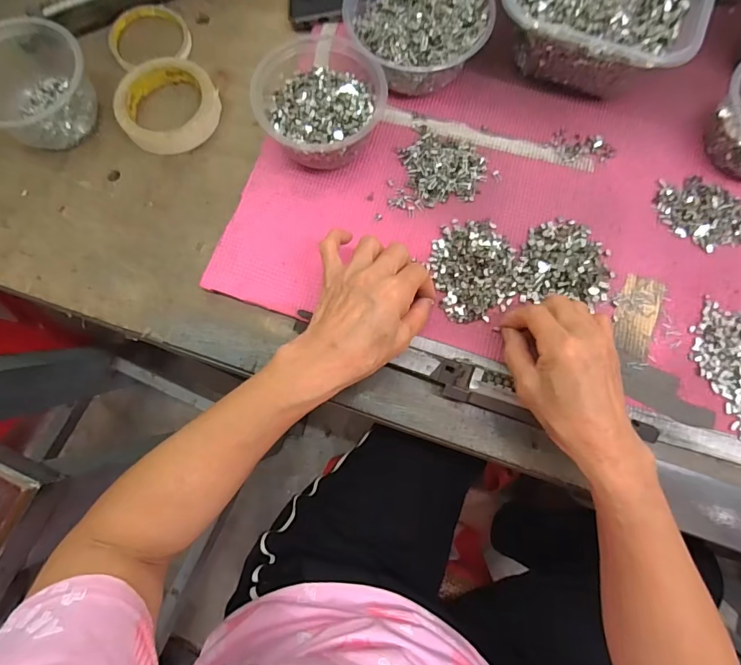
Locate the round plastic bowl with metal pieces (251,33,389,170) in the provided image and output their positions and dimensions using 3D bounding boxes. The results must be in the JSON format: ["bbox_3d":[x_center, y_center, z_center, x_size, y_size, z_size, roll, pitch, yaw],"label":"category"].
[{"bbox_3d":[-0.046,-0.205,0.400,0.110,0.063,0.108,0,77,0],"label":"round plastic bowl with metal pieces"}]

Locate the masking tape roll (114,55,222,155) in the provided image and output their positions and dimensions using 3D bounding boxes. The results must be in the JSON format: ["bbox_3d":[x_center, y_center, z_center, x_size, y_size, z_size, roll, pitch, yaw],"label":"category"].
[{"bbox_3d":[-0.205,-0.230,0.435,0.095,0.020,0.097,0,77,0],"label":"masking tape roll"}]

